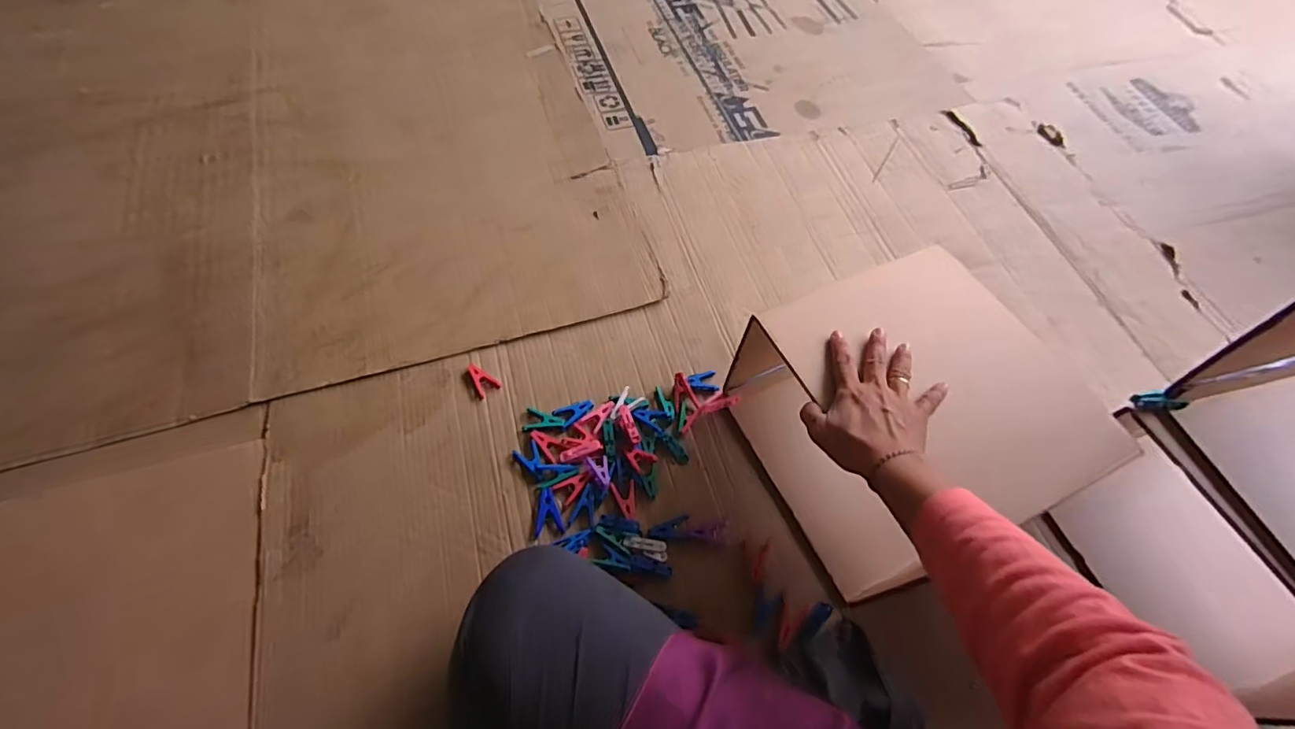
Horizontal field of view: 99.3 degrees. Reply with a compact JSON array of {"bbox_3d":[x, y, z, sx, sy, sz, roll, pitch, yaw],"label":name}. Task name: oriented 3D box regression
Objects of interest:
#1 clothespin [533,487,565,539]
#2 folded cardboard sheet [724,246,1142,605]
[{"bbox_3d":[-0.126,0.182,0.680,0.036,0.005,0.057,-11,60,-11],"label":"clothespin"},{"bbox_3d":[0.277,0.058,0.641,0.279,0.227,0.307,-25,67,-14],"label":"folded cardboard sheet"}]

